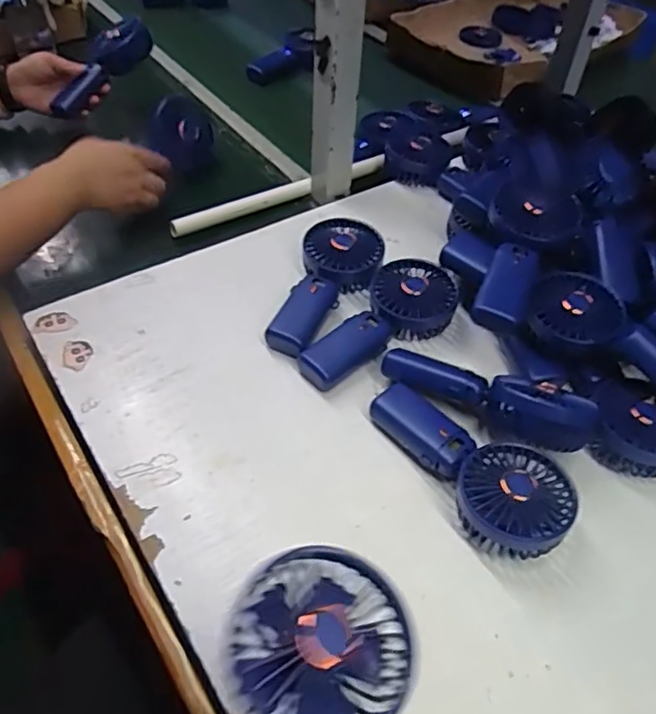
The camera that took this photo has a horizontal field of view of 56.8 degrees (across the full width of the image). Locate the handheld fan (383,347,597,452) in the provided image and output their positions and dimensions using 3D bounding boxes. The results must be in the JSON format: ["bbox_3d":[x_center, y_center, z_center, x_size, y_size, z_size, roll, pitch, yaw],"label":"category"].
[{"bbox_3d":[0.135,0.030,0.522,0.175,0.069,0.048,29,51,21],"label":"handheld fan"}]

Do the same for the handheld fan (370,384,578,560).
[{"bbox_3d":[0.117,0.082,0.492,0.081,0.047,0.174,-22,53,-24],"label":"handheld fan"}]

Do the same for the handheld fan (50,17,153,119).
[{"bbox_3d":[-0.326,-0.419,0.883,0.040,0.063,0.184,30,75,21],"label":"handheld fan"}]

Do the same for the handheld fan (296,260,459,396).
[{"bbox_3d":[0.045,-0.037,0.596,0.183,0.044,0.081,-25,54,-25],"label":"handheld fan"}]

